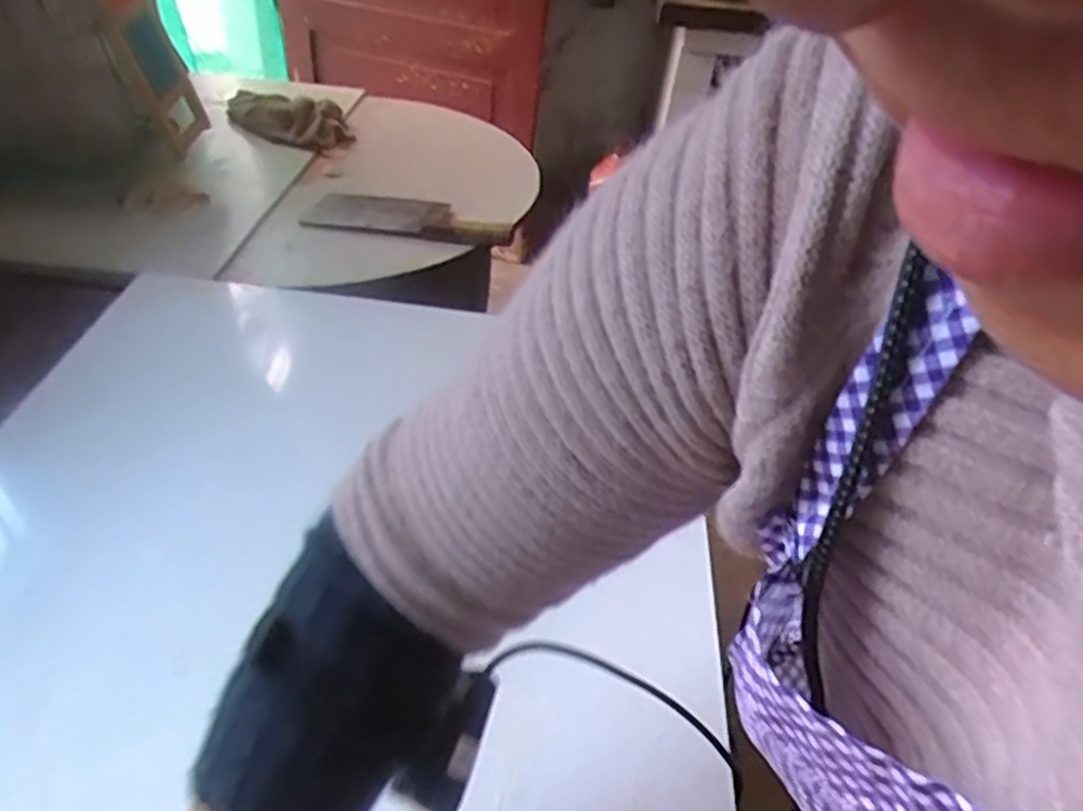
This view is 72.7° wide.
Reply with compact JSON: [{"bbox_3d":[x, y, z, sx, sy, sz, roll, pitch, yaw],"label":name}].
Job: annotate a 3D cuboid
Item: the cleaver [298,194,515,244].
[{"bbox_3d":[-0.180,-0.265,1.027,0.293,0.031,0.095,12,42,5],"label":"cleaver"}]

